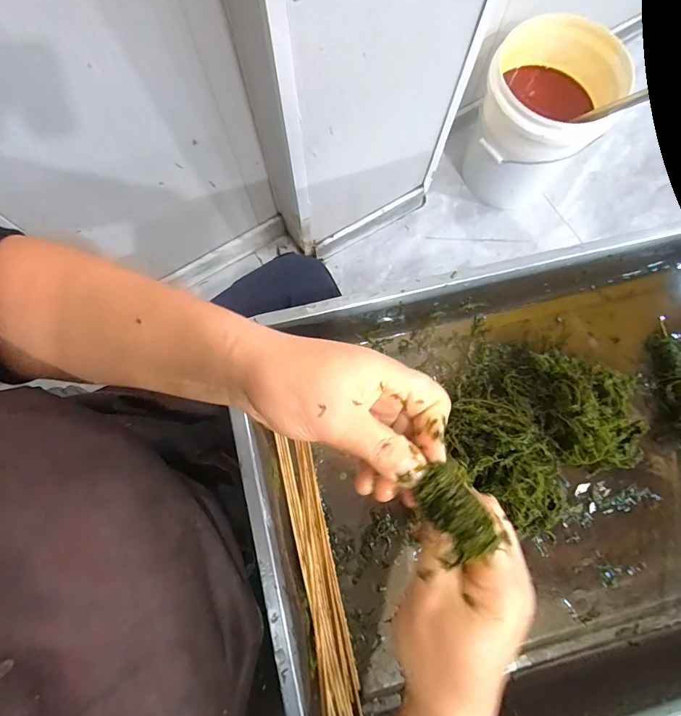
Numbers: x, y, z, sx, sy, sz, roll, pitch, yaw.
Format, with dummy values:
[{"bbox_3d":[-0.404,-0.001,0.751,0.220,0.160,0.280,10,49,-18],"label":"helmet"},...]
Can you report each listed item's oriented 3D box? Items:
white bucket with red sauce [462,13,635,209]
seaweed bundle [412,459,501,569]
[{"bbox_3d":[0.469,-0.583,1.040,0.261,0.332,0.253,0,78,-1],"label":"white bucket with red sauce"},{"bbox_3d":[0.063,0.084,0.222,0.029,0.024,0.051,-28,79,-7],"label":"seaweed bundle"}]

